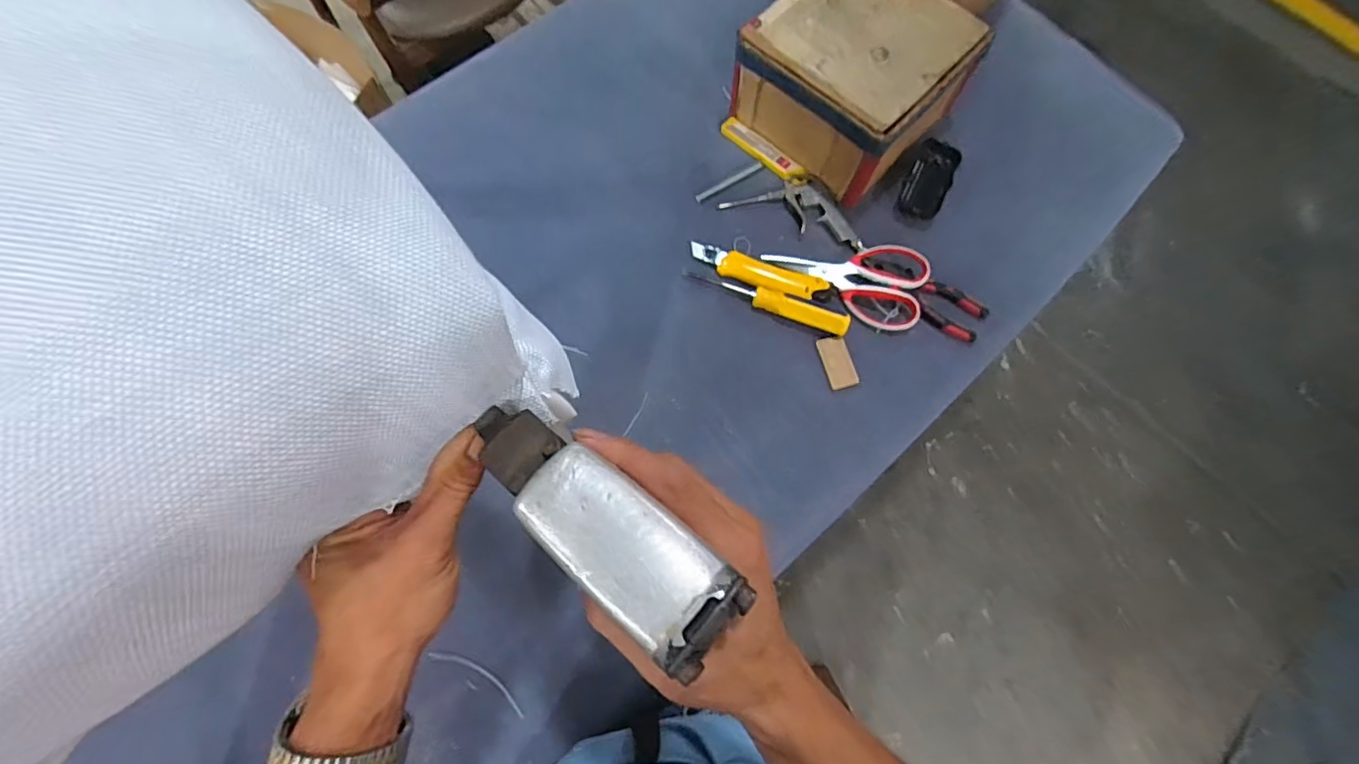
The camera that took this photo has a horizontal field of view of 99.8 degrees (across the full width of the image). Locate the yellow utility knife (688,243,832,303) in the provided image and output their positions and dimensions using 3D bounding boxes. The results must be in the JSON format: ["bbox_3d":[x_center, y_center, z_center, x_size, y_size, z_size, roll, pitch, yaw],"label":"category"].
[{"bbox_3d":[0.097,-0.130,0.692,0.171,0.010,0.036,18,72,4],"label":"yellow utility knife"}]

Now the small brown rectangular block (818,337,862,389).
[{"bbox_3d":[0.185,-0.023,0.669,0.033,0.005,0.062,-18,80,4],"label":"small brown rectangular block"}]

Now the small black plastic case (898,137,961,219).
[{"bbox_3d":[0.319,-0.257,0.734,0.051,0.027,0.109,27,73,7],"label":"small black plastic case"}]

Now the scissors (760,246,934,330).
[{"bbox_3d":[0.199,-0.120,0.679,0.187,0.033,0.091,8,72,1],"label":"scissors"}]

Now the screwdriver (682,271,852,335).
[{"bbox_3d":[0.104,-0.098,0.676,0.197,0.031,0.026,22,72,5],"label":"screwdriver"}]

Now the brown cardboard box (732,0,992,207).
[{"bbox_3d":[0.216,-0.381,0.714,0.216,0.125,0.225,42,75,11],"label":"brown cardboard box"}]

